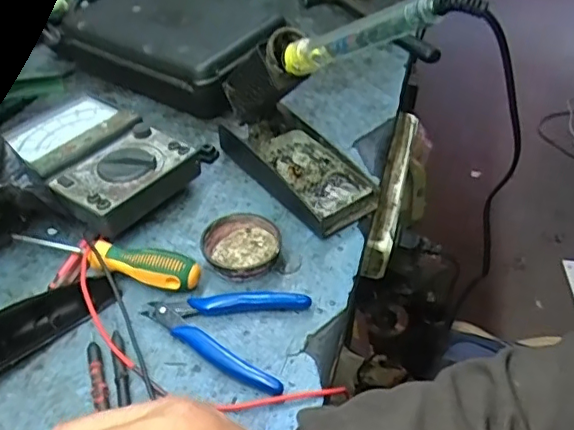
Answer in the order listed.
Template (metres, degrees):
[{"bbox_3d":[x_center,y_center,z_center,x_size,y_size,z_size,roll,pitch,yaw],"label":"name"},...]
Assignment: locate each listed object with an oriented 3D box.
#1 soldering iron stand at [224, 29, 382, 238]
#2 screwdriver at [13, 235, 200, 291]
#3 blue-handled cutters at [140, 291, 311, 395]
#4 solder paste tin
[{"bbox_3d":[0.007,-0.083,0.489,0.068,0.135,0.156,-29,51,-27],"label":"soldering iron stand"},{"bbox_3d":[-0.141,0.034,0.449,0.151,0.028,0.028,12,45,13],"label":"screwdriver"},{"bbox_3d":[-0.046,0.077,0.412,0.115,0.013,0.077,16,46,16],"label":"blue-handled cutters"},{"bbox_3d":[-0.037,0.026,0.463,0.060,0.018,0.057,0,44,0],"label":"solder paste tin"}]

